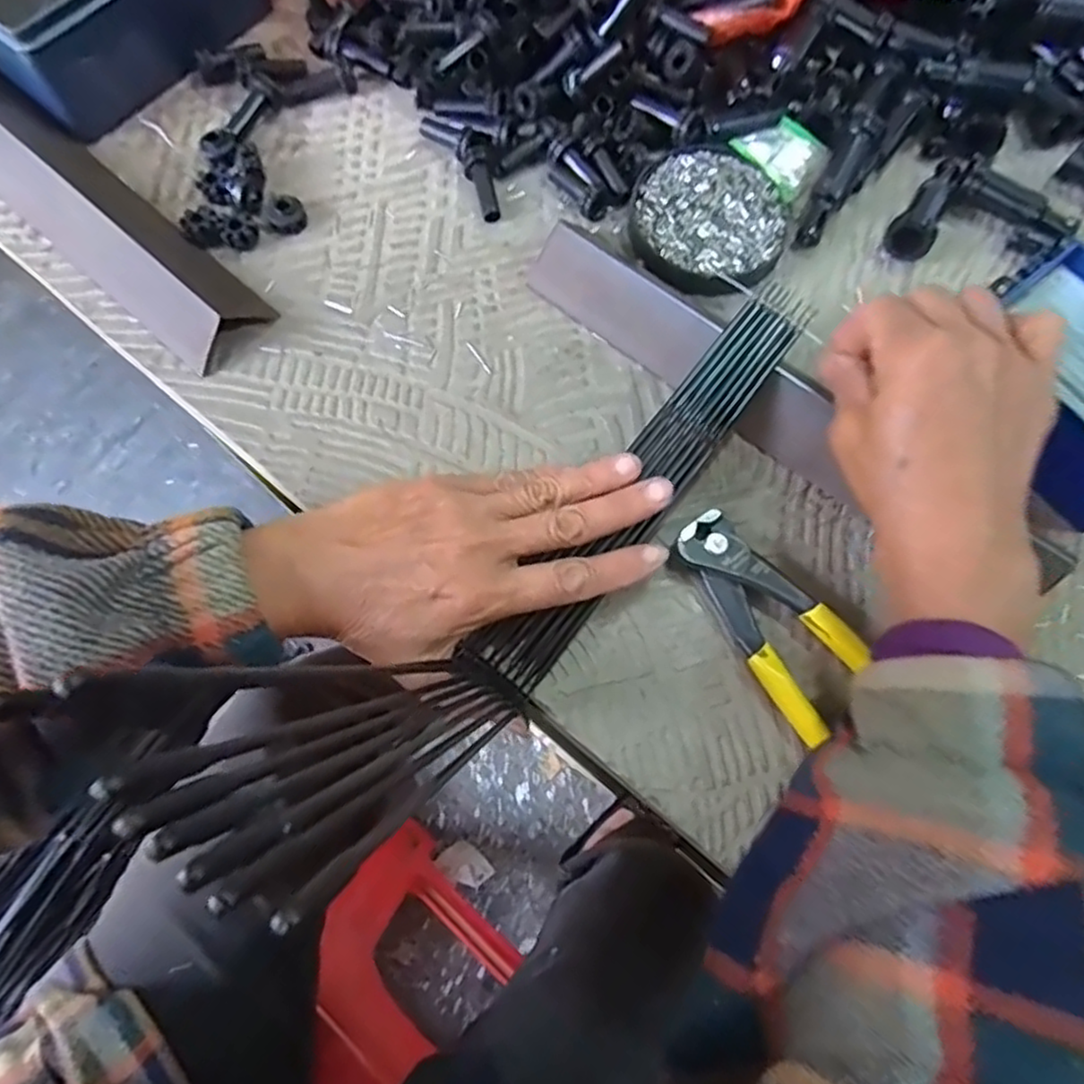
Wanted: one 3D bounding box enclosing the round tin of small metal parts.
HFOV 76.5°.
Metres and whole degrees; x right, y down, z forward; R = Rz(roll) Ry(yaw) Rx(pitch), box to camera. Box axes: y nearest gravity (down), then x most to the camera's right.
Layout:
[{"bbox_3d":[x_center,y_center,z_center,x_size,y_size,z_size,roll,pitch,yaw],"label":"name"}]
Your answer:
[{"bbox_3d":[0.089,-0.171,0.365,0.080,0.017,0.081,0,73,0],"label":"round tin of small metal parts"}]

